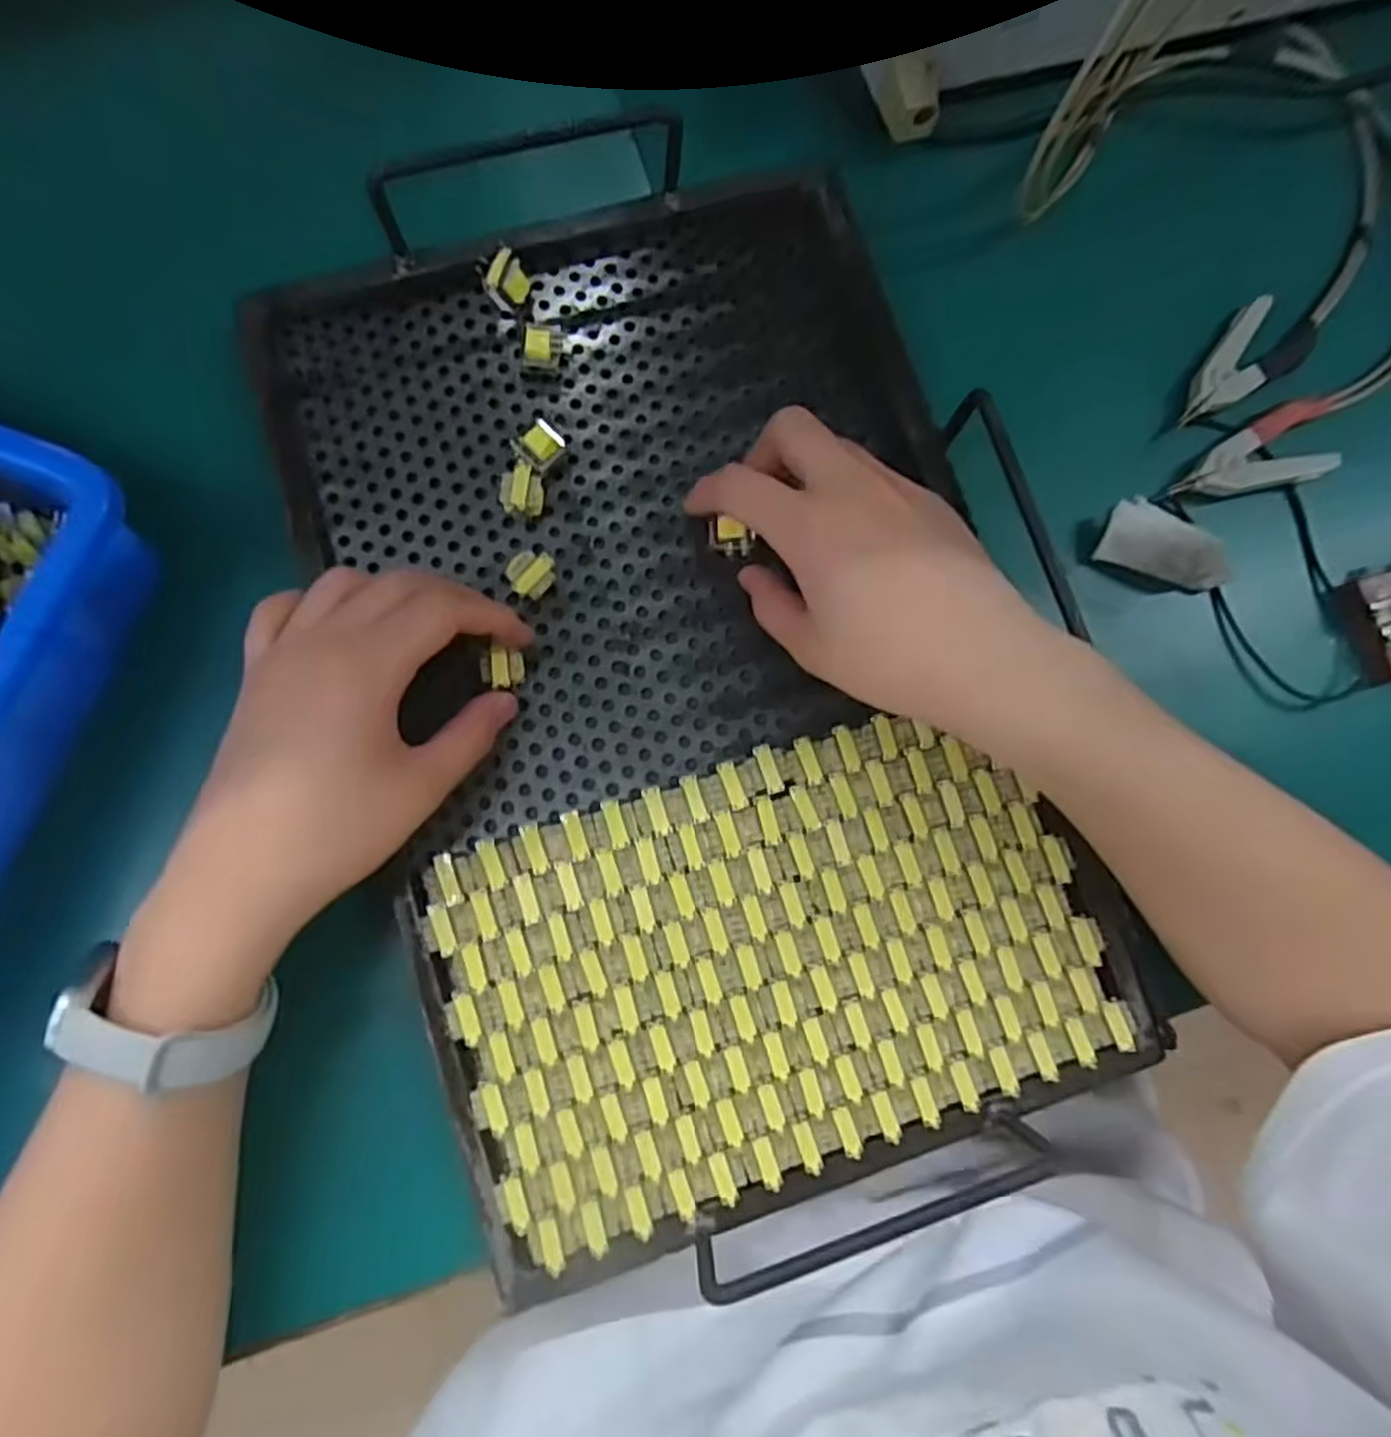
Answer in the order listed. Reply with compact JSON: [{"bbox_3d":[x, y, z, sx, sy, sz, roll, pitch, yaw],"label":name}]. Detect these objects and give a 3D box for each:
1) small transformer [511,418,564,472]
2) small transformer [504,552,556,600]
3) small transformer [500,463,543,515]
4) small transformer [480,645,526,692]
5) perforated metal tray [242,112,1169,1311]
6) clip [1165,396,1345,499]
[{"bbox_3d":[-0.067,-0.117,0.344,0.018,0.015,0.019,42,81,3],"label":"small transformer"},{"bbox_3d":[-0.069,-0.060,0.335,0.015,0.018,0.020,43,81,3],"label":"small transformer"},{"bbox_3d":[-0.075,-0.096,0.341,0.019,0.014,0.019,1,81,-4],"label":"small transformer"},{"bbox_3d":[-0.079,-0.020,0.326,0.016,0.014,0.017,-3,81,-5],"label":"small transformer"},{"bbox_3d":[0.000,-0.025,0.324,0.272,0.042,0.431,-17,83,-7],"label":"perforated metal tray"},{"bbox_3d":[0.264,-0.126,0.370,0.088,0.010,0.036,-13,82,-6],"label":"clip"}]

